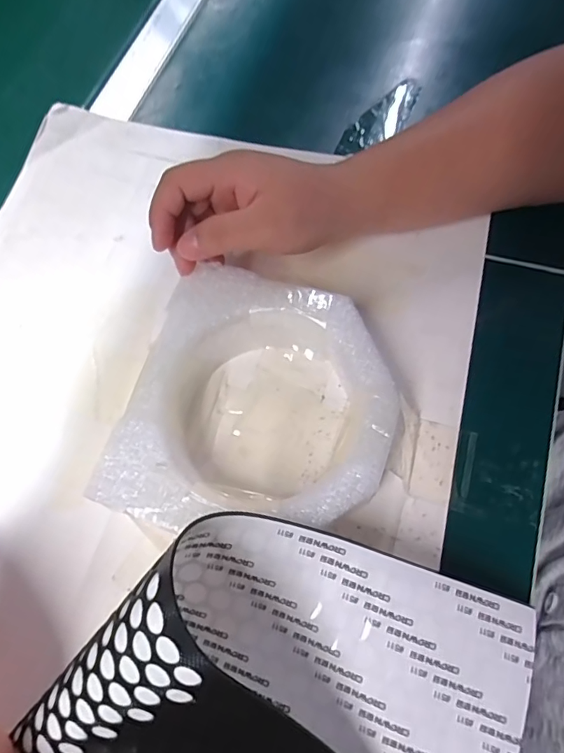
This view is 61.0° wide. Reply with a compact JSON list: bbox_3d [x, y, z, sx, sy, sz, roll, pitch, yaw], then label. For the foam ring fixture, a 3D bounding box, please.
[{"bbox_3d":[-0.010,0.018,0.264,0.137,0.040,0.143,14,69,11],"label":"foam ring fixture"}]

